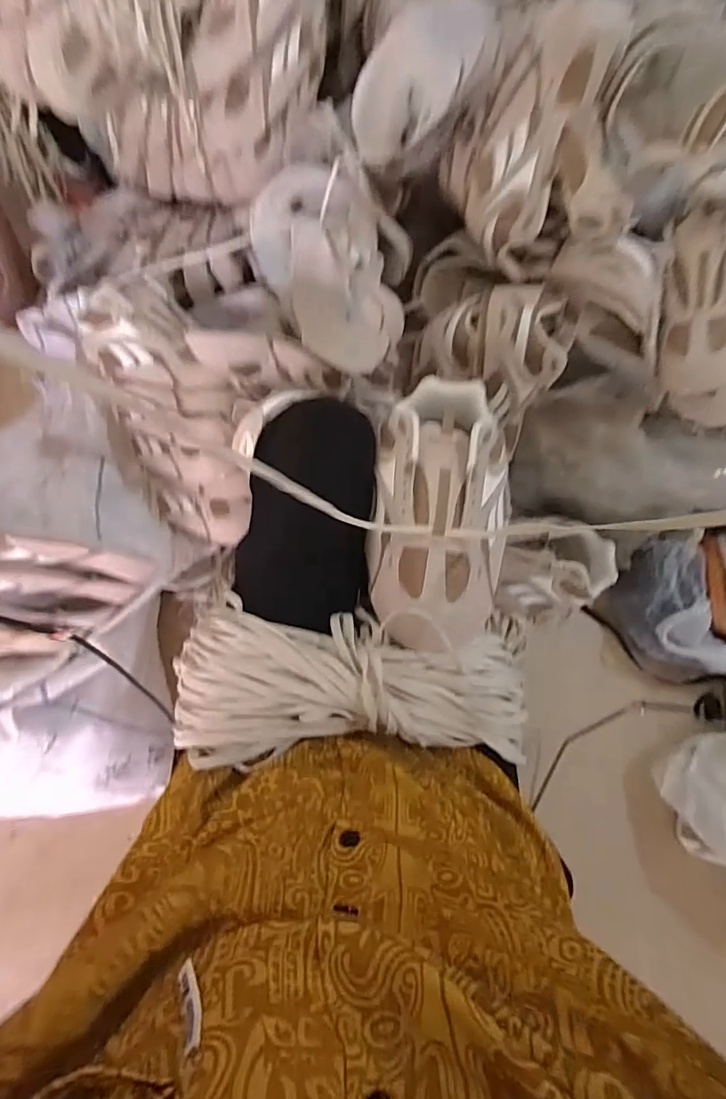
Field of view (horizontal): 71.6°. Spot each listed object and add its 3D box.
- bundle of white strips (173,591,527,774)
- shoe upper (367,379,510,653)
[{"bbox_3d":[-0.005,0.115,0.417,0.295,0.066,0.123,3,74,-3],"label":"bundle of white strips"},{"bbox_3d":[0.076,-0.042,0.467,0.129,0.053,0.267,7,74,0],"label":"shoe upper"}]

